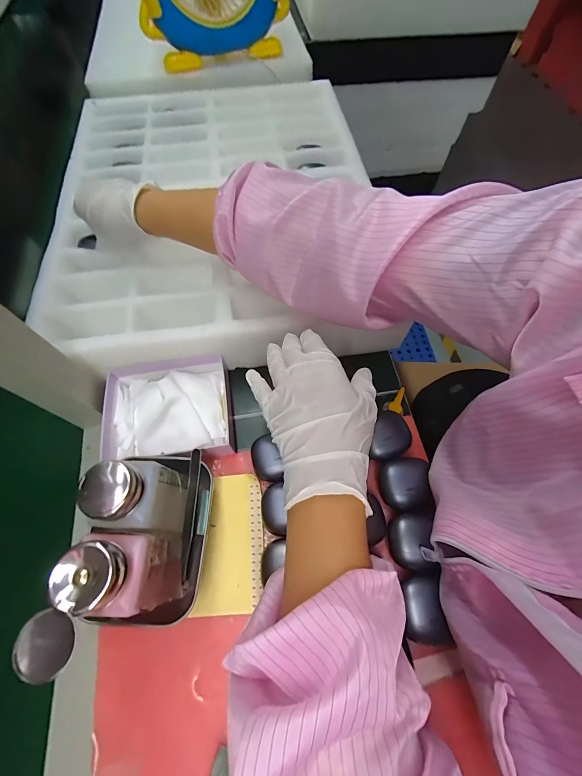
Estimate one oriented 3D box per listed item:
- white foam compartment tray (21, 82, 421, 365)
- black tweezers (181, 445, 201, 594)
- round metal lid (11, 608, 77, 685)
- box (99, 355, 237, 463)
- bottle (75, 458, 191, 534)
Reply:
[{"bbox_3d":[-0.116,-0.269,0.469,0.420,0.057,0.528,-2,64,0],"label":"white foam compartment tray"},{"bbox_3d":[-0.095,0.123,0.301,0.009,0.012,0.127,3,80,3],"label":"black tweezers"},{"bbox_3d":[-0.137,0.143,0.177,0.032,0.004,0.032,-12,64,-5],"label":"round metal lid"},{"bbox_3d":[-0.137,0.030,0.368,0.136,0.040,0.115,-8,64,-2],"label":"box"},{"bbox_3d":[-0.120,0.090,0.265,0.046,0.105,0.049,2,64,2],"label":"bottle"}]

